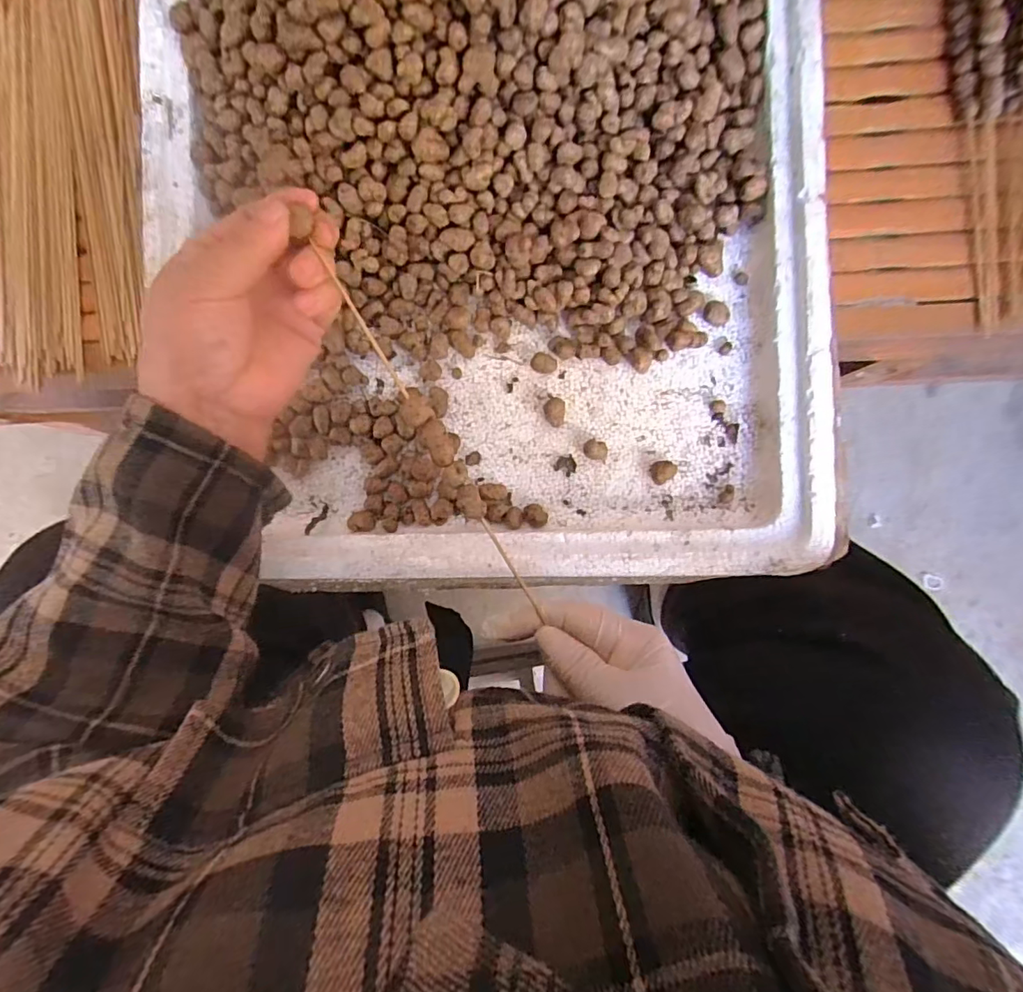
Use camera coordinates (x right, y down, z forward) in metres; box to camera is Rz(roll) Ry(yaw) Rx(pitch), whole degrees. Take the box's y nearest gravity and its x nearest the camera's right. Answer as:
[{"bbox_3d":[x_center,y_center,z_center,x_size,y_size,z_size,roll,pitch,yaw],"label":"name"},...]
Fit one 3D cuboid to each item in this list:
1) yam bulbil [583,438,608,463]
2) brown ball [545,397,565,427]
[{"bbox_3d":[0.058,-0.031,0.365,0.017,0.010,0.013,21,92,2],"label":"yam bulbil"},{"bbox_3d":[0.030,-0.058,0.367,0.014,0.012,0.019,4,91,2],"label":"brown ball"}]

